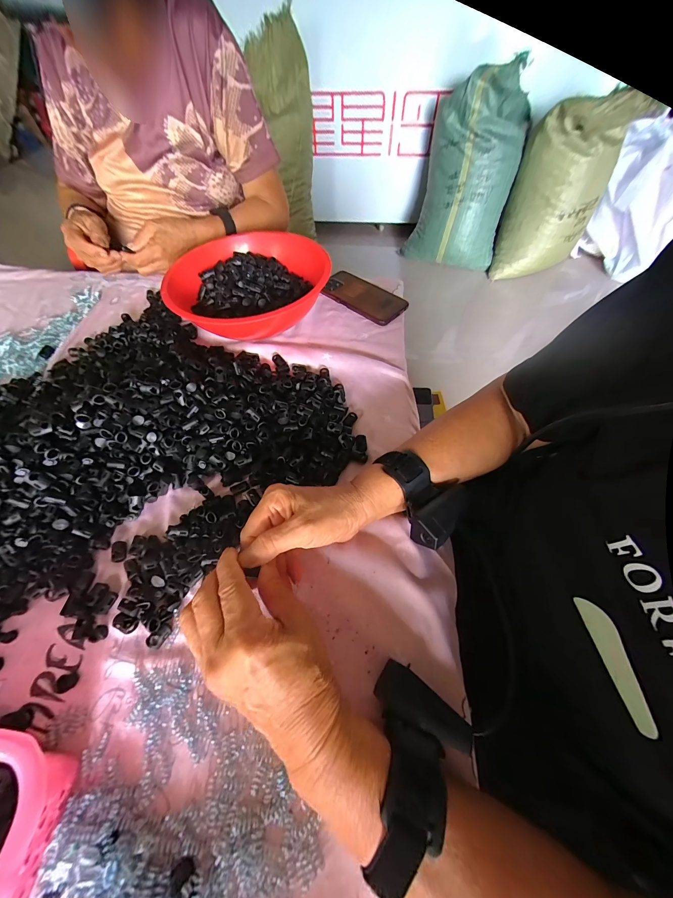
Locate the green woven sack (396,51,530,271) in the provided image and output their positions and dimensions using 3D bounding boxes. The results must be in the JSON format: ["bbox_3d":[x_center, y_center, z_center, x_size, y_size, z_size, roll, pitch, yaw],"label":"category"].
[{"bbox_3d":[0.573,-1.199,1.308,0.401,0.610,0.335,15,61,11],"label":"green woven sack"}]

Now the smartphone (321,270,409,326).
[{"bbox_3d":[0.046,-0.272,0.526,0.161,0.012,0.078,38,67,23],"label":"smartphone"}]

